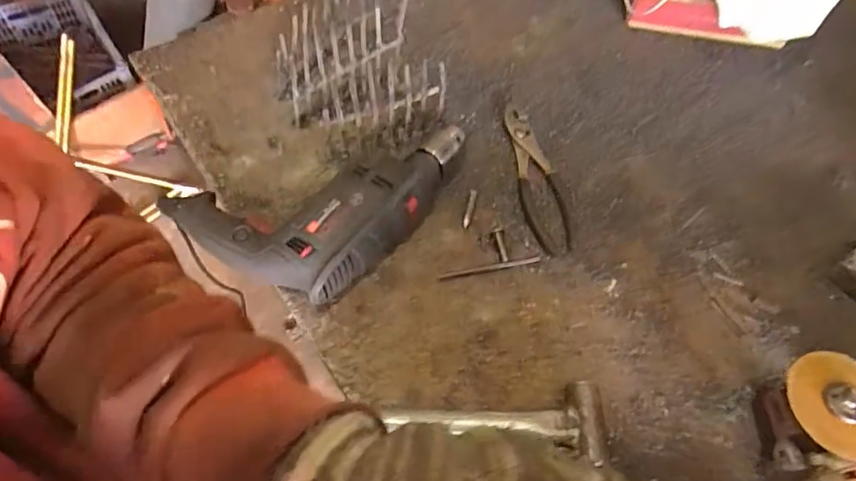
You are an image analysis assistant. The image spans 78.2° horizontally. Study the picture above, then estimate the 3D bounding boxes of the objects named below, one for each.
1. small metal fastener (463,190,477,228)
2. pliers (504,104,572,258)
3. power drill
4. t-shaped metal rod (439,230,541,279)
[{"bbox_3d":[0.047,-0.037,0.583,0.008,0.006,0.047,12,61,5],"label":"small metal fastener"},{"bbox_3d":[0.125,-0.075,0.604,0.049,0.015,0.201,-7,61,-5],"label":"pliers"},{"bbox_3d":[-0.098,-0.051,0.547,0.167,0.074,0.268,41,67,19],"label":"power drill"},{"bbox_3d":[0.060,0.012,0.553,0.105,0.004,0.045,-10,61,-7],"label":"t-shaped metal rod"}]

